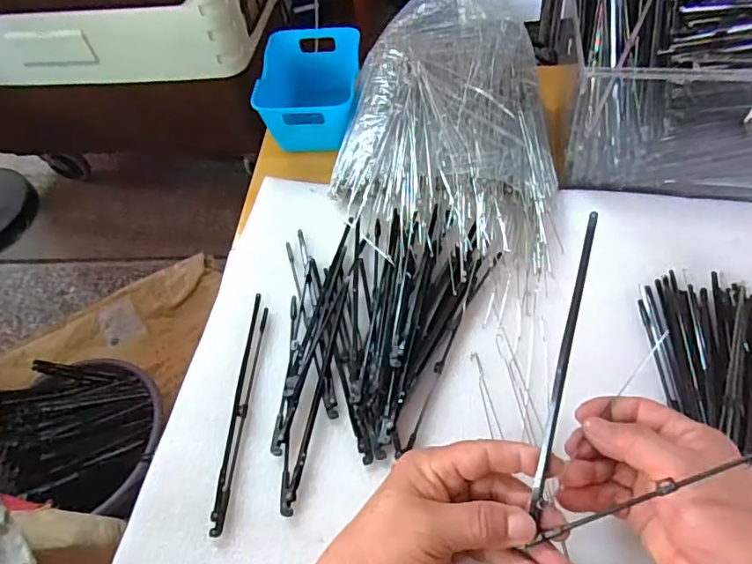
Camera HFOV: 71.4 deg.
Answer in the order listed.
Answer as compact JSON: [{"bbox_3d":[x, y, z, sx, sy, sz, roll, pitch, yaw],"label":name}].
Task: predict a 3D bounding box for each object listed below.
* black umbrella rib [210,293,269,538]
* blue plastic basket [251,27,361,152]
[{"bbox_3d":[-0.100,0.088,0.395,0.012,0.004,0.185,-1,54,5],"label":"black umbrella rib"},{"bbox_3d":[-0.071,-0.219,0.591,0.106,0.056,0.159,0,54,5],"label":"blue plastic basket"}]

